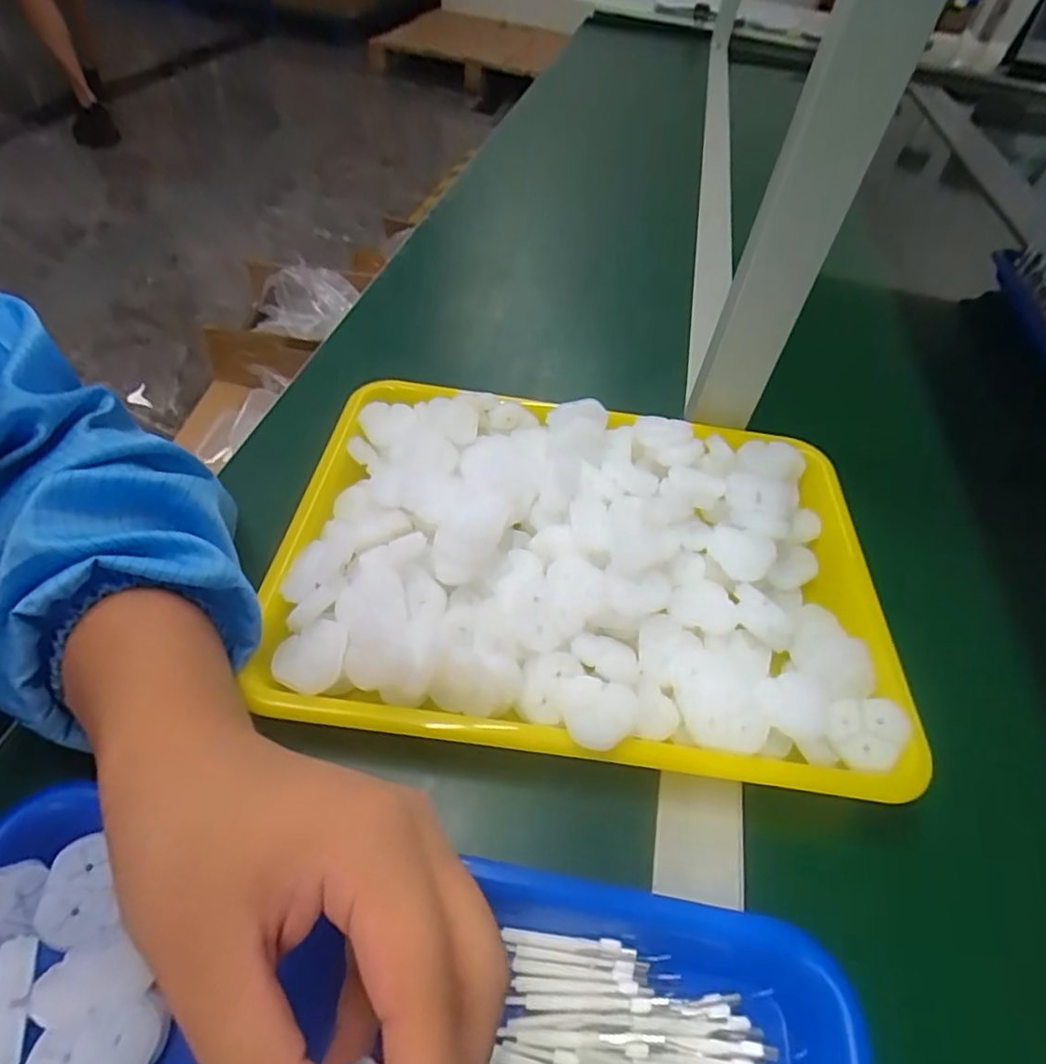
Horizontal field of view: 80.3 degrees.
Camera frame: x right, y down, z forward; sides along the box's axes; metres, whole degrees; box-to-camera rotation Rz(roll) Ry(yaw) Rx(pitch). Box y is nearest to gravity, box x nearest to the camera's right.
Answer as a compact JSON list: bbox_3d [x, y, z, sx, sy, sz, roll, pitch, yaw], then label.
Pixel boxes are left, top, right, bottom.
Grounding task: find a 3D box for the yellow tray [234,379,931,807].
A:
[{"bbox_3d":[0.040,0.010,0.356,0.321,0.046,0.237,5,51,2],"label":"yellow tray"}]

